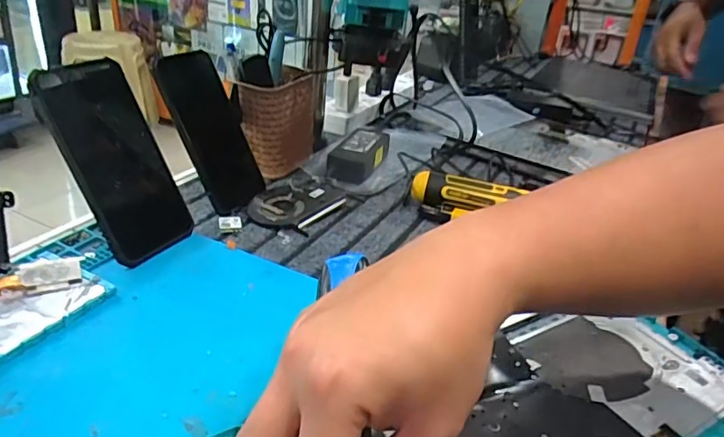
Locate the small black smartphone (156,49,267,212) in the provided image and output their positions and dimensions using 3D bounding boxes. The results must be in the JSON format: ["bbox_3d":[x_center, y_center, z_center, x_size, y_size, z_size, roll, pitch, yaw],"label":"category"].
[{"bbox_3d":[-0.151,-0.090,0.553,0.013,0.156,0.081,-16,12,34],"label":"small black smartphone"}]

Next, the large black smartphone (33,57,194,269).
[{"bbox_3d":[-0.202,-0.048,0.452,0.011,0.163,0.079,-12,15,41],"label":"large black smartphone"}]

